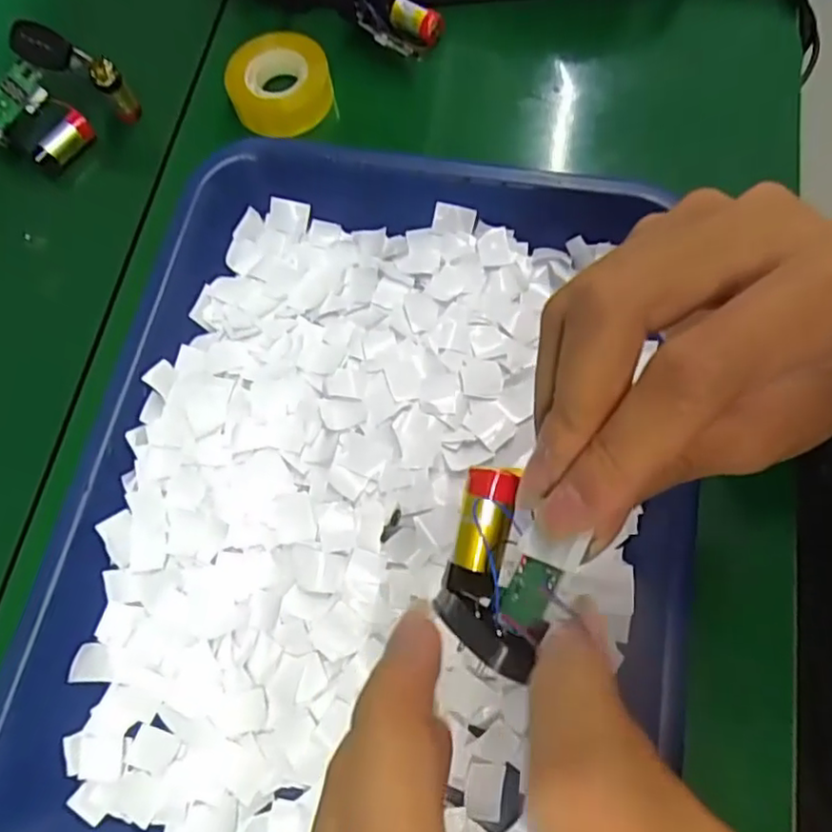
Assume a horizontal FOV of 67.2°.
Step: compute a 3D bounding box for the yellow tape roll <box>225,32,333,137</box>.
[{"bbox_3d":[-0.076,-0.185,0.350,0.054,0.022,0.049,-1,71,0],"label":"yellow tape roll"}]

